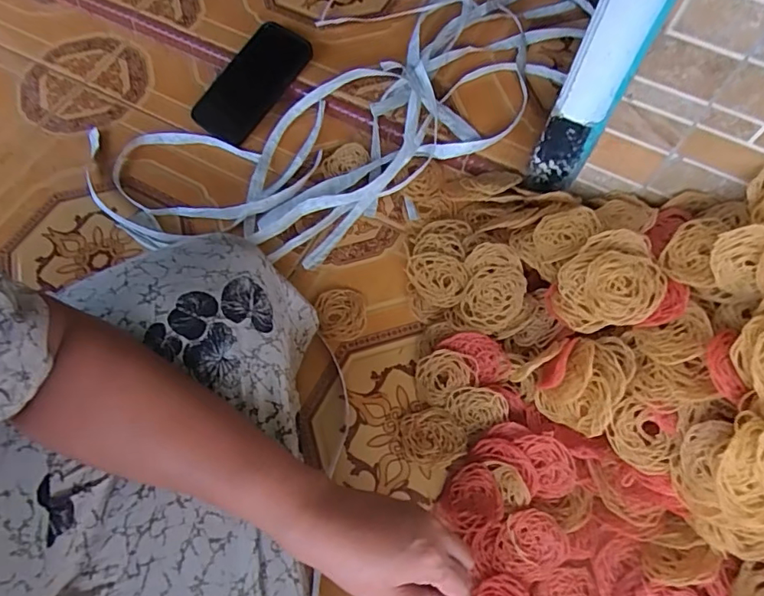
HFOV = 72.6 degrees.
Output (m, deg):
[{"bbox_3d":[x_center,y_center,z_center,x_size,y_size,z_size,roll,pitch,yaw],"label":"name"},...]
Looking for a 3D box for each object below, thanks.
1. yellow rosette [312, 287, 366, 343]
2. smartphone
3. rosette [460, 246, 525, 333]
[{"bbox_3d":[-0.043,0.017,0.557,0.052,0.007,0.059,-14,67,-6],"label":"yellow rosette"},{"bbox_3d":[-0.166,-0.276,0.669,0.087,0.015,0.171,37,83,12],"label":"smartphone"},{"bbox_3d":[0.115,-0.010,0.533,0.064,0.018,0.090,-3,74,31],"label":"rosette"}]

